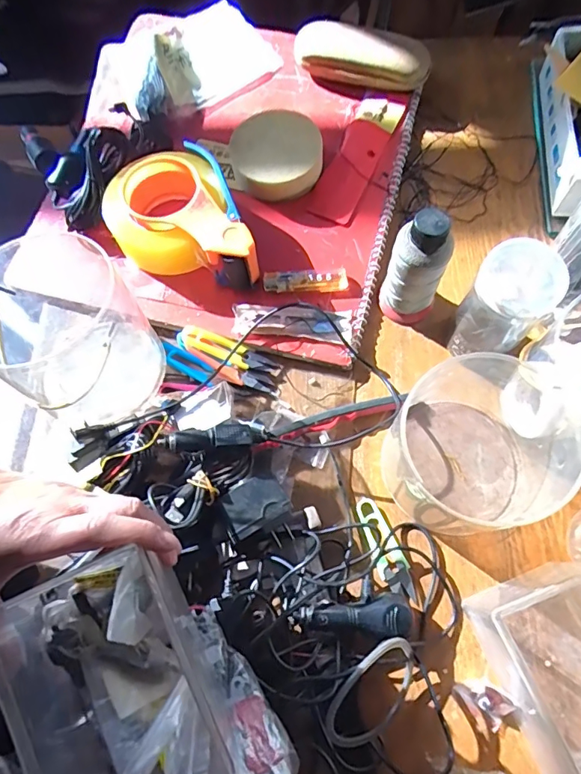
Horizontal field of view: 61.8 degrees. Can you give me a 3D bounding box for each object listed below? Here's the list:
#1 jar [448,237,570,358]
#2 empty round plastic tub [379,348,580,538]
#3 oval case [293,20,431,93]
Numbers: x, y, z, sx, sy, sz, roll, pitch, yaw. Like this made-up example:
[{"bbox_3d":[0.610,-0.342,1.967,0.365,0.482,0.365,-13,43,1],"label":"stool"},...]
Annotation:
[{"bbox_3d":[0.184,-0.066,0.430,0.061,0.124,0.065,-1,72,2],"label":"jar"},{"bbox_3d":[0.169,0.054,0.415,0.165,0.082,0.128,-12,71,-1],"label":"empty round plastic tub"},{"bbox_3d":[0.080,-0.377,0.558,0.157,0.048,0.054,18,72,7],"label":"oval case"}]

